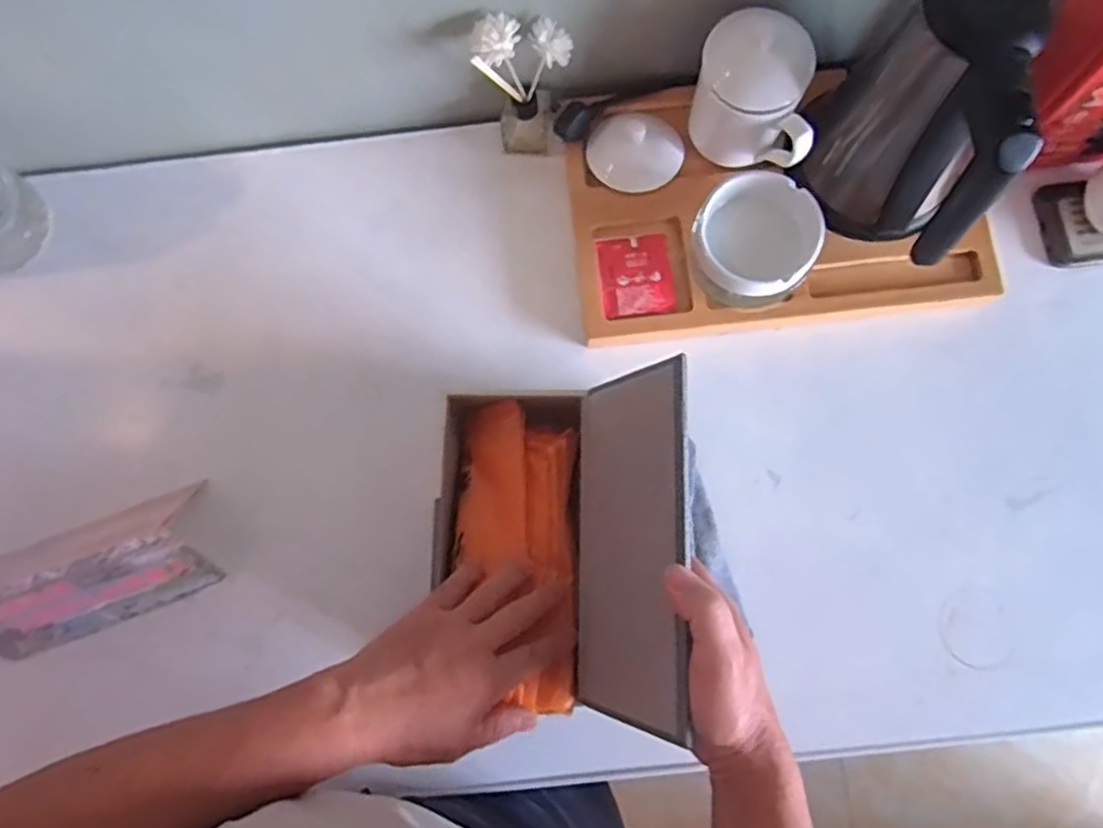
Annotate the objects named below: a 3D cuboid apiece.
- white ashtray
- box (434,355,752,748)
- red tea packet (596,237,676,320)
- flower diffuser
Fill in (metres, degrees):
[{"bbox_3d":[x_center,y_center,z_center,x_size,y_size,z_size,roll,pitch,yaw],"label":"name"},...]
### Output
[{"bbox_3d":[0.170,-0.147,0.588,0.096,0.054,0.099,0,79,1],"label":"white ashtray"},{"bbox_3d":[0.009,0.094,0.504,0.190,0.158,0.246,-8,79,0],"label":"box"},{"bbox_3d":[0.076,-0.123,0.622,0.063,0.008,0.073,-6,79,0],"label":"red tea packet"},{"bbox_3d":[-0.022,-0.288,0.614,0.084,0.129,0.052,-9,79,-1],"label":"flower diffuser"}]

